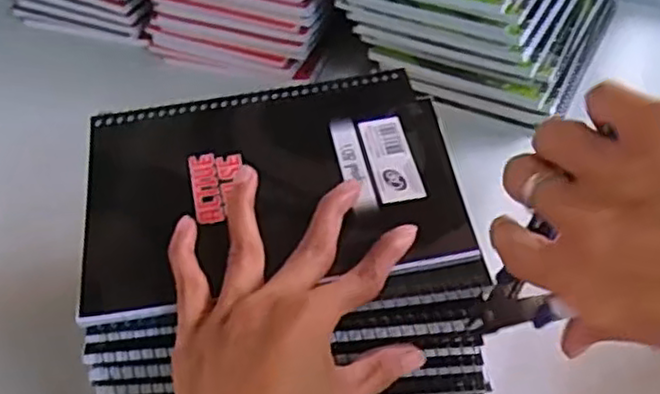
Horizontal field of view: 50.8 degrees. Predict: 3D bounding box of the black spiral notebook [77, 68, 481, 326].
[{"bbox_3d":[-0.033,-0.011,0.384,0.199,0.016,0.146,-9,51,-5],"label":"black spiral notebook"}]

